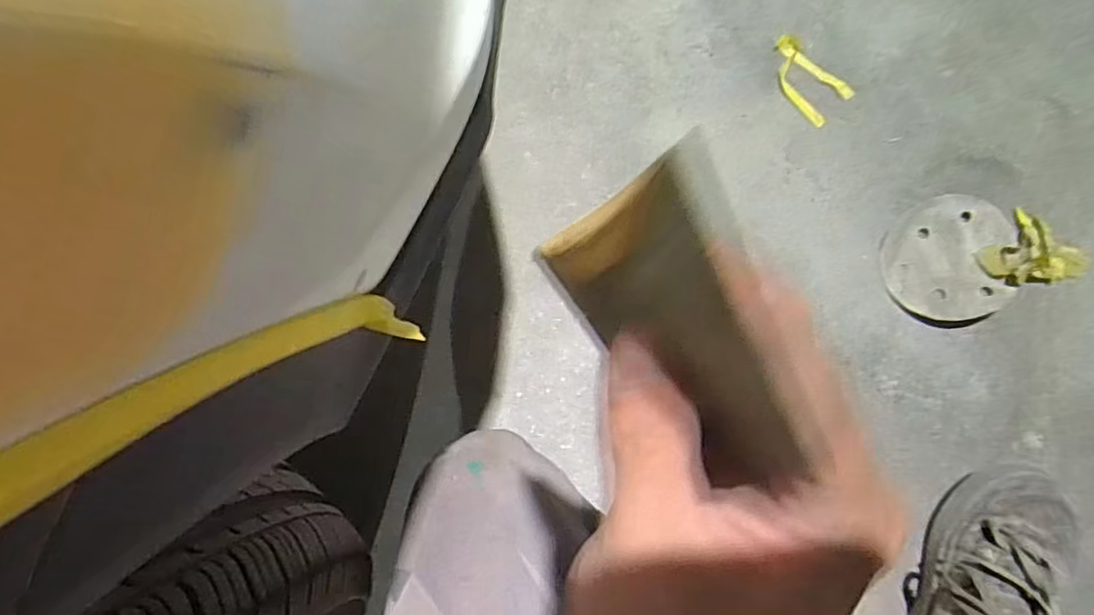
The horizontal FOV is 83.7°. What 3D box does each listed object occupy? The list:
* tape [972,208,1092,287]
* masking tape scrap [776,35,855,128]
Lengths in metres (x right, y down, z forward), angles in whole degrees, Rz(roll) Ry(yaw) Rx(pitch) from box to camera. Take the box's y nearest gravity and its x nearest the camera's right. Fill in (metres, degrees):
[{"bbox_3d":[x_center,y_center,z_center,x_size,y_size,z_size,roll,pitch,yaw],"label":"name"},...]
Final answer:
[{"bbox_3d":[0.443,-0.045,0.555,0.070,0.017,0.062,41,91,9],"label":"tape"},{"bbox_3d":[0.254,-0.226,0.604,0.048,0.004,0.090,-43,81,2],"label":"masking tape scrap"}]

